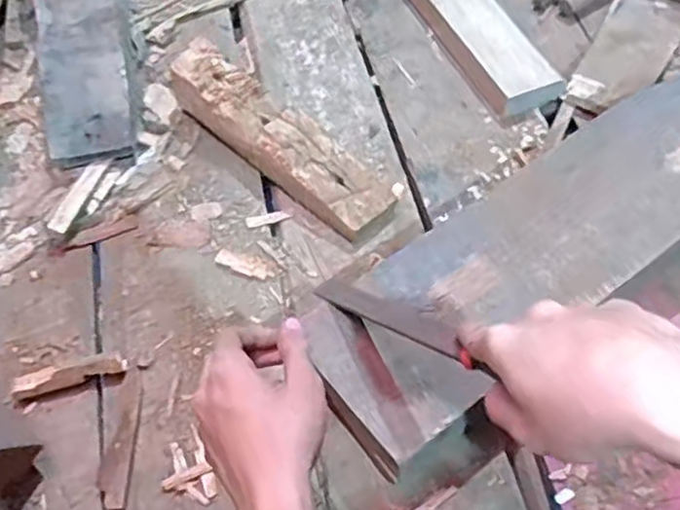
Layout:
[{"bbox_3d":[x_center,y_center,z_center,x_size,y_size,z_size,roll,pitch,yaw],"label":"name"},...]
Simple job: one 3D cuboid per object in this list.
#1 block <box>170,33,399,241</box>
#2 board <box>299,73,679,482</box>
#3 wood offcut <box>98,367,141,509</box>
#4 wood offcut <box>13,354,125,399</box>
[{"bbox_3d":[-0.071,-0.126,0.720,0.296,0.073,0.072,38,66,21],"label":"block"},{"bbox_3d":[0.229,-0.039,0.605,0.582,0.020,0.143,-33,63,-18],"label":"board"},{"bbox_3d":[-0.193,0.160,0.583,0.024,0.008,0.123,-1,58,0],"label":"wood offcut"},{"bbox_3d":[-0.248,0.110,0.605,0.099,0.022,0.020,-14,59,-7],"label":"wood offcut"}]

